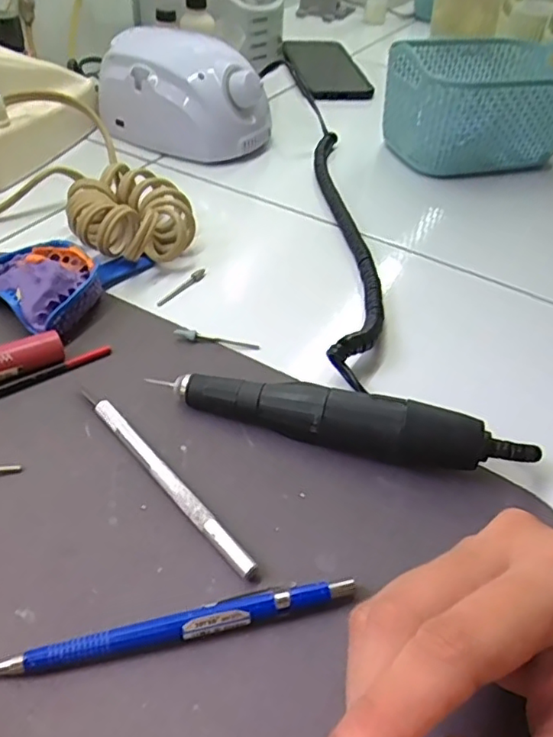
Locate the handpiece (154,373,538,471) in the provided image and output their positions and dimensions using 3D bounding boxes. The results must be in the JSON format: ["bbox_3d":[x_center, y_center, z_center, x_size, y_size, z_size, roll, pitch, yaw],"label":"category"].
[{"bbox_3d":[0.031,0.027,0.275,0.173,0.030,0.023,11,44,7],"label":"handpiece"}]

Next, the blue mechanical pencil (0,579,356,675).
[{"bbox_3d":[-0.036,0.096,0.212,0.133,0.009,0.009,-8,45,-13],"label":"blue mechanical pencil"}]

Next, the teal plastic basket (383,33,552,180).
[{"bbox_3d":[0.178,-0.242,0.529,0.152,0.084,0.130,-8,45,-13],"label":"teal plastic basket"}]

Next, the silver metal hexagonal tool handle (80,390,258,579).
[{"bbox_3d":[-0.052,0.048,0.261,0.008,0.008,0.127,-30,54,-31],"label":"silver metal hexagonal tool handle"}]

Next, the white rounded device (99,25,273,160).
[{"bbox_3d":[-0.081,-0.246,0.515,0.142,0.076,0.083,23,47,18],"label":"white rounded device"}]

